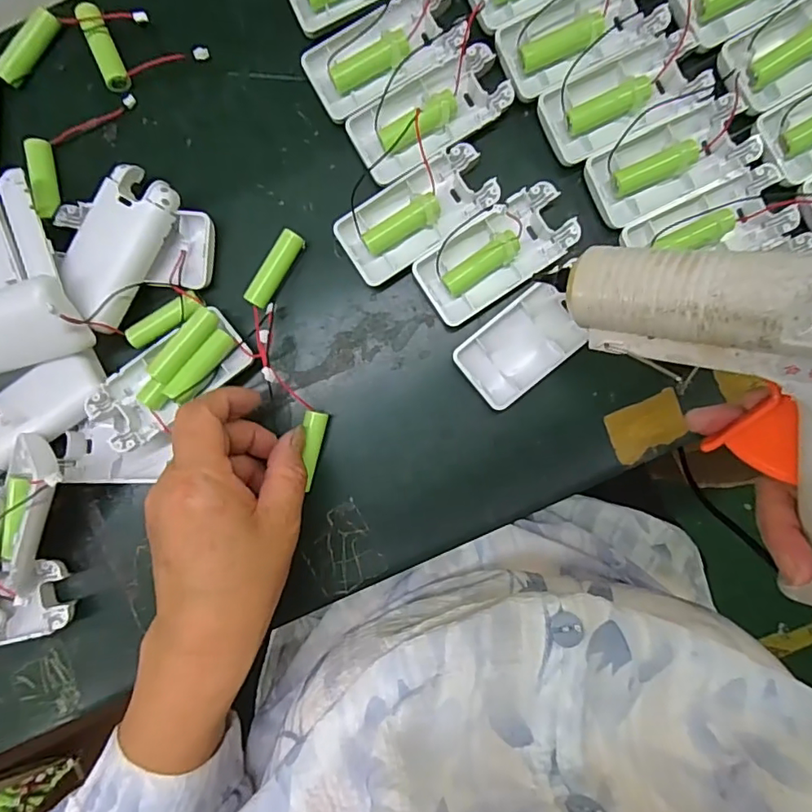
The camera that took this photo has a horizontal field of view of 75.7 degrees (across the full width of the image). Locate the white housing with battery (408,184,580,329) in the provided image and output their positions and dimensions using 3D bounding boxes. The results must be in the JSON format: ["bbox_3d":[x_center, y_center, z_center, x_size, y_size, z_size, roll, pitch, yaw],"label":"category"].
[{"bbox_3d":[0.053,-0.089,0.309,0.091,0.018,0.047,-32,89,1],"label":"white housing with battery"}]

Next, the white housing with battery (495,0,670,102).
[{"bbox_3d":[0.100,-0.214,0.301,0.092,0.014,0.045,-25,90,1],"label":"white housing with battery"}]

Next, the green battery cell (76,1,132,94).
[{"bbox_3d":[-0.186,-0.221,0.323,0.013,0.011,0.055,-21,90,1],"label":"green battery cell"}]

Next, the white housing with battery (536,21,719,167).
[{"bbox_3d":[0.125,-0.176,0.301,0.091,0.013,0.045,-24,90,1],"label":"white housing with battery"}]

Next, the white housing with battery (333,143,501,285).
[{"bbox_3d":[0.006,-0.113,0.312,0.092,0.015,0.046,-32,89,1],"label":"white housing with battery"}]

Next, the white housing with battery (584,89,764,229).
[{"bbox_3d":[0.152,-0.140,0.303,0.091,0.017,0.045,-26,90,1],"label":"white housing with battery"}]

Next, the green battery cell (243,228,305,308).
[{"bbox_3d":[-0.079,-0.082,0.316,0.014,0.015,0.049,29,91,1],"label":"green battery cell"}]

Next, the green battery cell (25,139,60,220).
[{"bbox_3d":[-0.224,-0.141,0.325,0.012,0.012,0.049,-10,90,1],"label":"green battery cell"}]

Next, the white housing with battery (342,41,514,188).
[{"bbox_3d":[0.014,-0.171,0.309,0.092,0.015,0.046,-27,90,1],"label":"white housing with battery"}]

